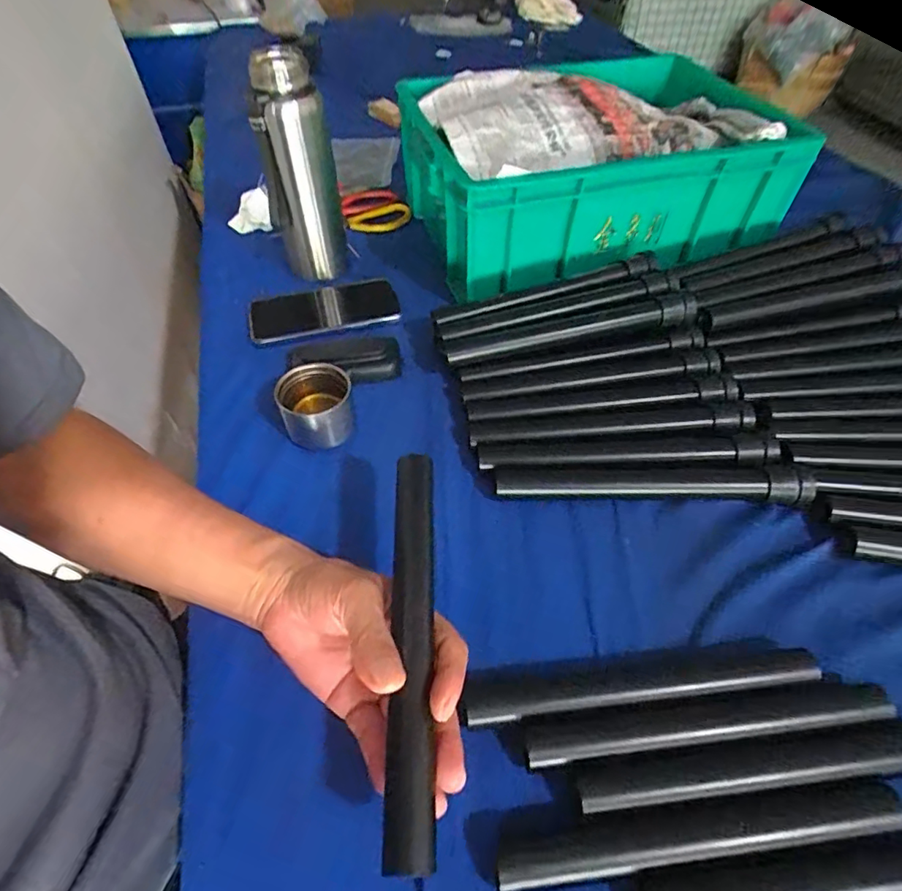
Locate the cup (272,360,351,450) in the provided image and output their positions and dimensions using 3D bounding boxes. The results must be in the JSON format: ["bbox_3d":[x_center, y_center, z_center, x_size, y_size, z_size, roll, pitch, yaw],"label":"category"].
[{"bbox_3d":[-0.115,-0.033,0.449,0.062,0.052,0.055,-15,52,-10],"label":"cup"}]

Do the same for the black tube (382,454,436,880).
[{"bbox_3d":[-0.023,0.104,0.296,0.024,0.019,0.217,-2,56,1],"label":"black tube"}]

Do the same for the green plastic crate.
[{"bbox_3d":[0.168,-0.337,0.632,0.404,0.155,0.270,-13,51,-8],"label":"green plastic crate"}]

